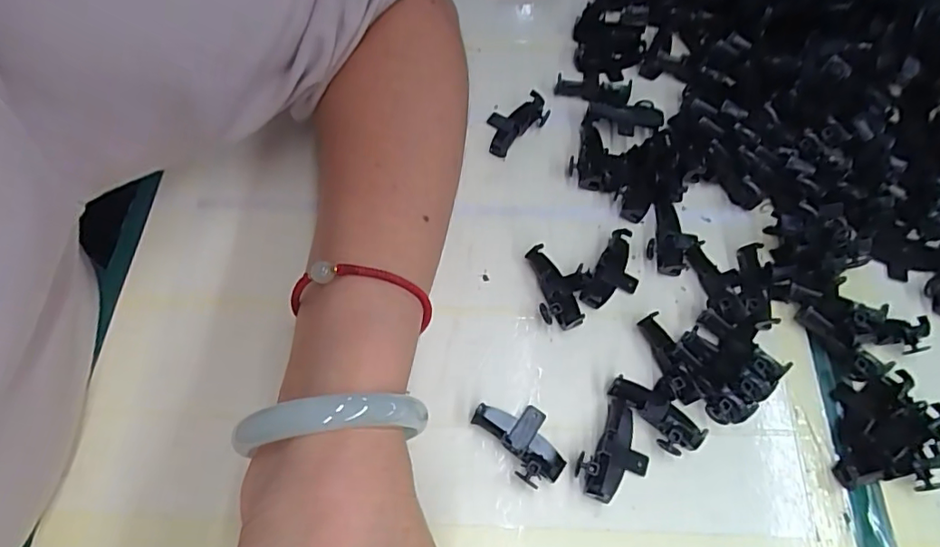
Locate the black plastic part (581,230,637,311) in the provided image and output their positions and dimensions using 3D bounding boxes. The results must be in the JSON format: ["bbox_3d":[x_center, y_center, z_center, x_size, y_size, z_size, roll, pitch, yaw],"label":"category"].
[{"bbox_3d":[0.071,-0.001,0.263,0.021,0.013,0.041,28,66,11],"label":"black plastic part"}]

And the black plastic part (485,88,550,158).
[{"bbox_3d":[0.023,-0.083,0.301,0.040,0.011,0.024,-39,72,-19],"label":"black plastic part"}]

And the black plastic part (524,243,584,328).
[{"bbox_3d":[0.042,0.007,0.259,0.024,0.012,0.040,-6,65,-5],"label":"black plastic part"}]

